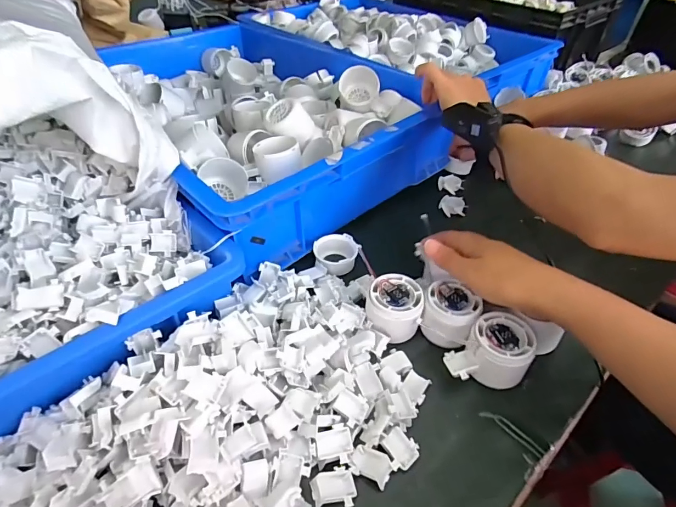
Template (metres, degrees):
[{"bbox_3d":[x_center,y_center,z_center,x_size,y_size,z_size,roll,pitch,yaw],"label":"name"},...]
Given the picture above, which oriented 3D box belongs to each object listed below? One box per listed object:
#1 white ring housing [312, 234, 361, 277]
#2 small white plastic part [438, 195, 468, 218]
[{"bbox_3d":[0.001,0.000,0.515,0.054,0.020,0.052,1,43,-1],"label":"white ring housing"},{"bbox_3d":[0.170,-0.070,0.608,0.039,0.017,0.030,15,44,14],"label":"small white plastic part"}]

